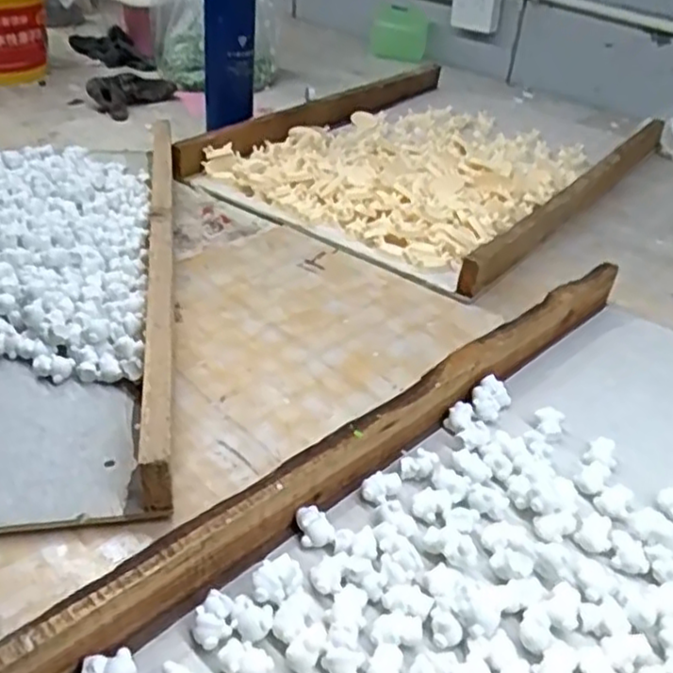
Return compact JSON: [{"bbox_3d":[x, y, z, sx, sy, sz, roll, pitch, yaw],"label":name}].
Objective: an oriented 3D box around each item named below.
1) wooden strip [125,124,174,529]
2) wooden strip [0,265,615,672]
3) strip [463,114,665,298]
[{"bbox_3d":[-0.159,-0.085,0.639,0.024,0.052,0.587,-2,36,-11],"label":"wooden strip"},{"bbox_3d":[0.043,0.061,0.476,0.022,0.048,0.576,33,43,33],"label":"wooden strip"},{"bbox_3d":[0.297,-0.173,0.846,0.020,0.046,0.583,27,40,27],"label":"strip"}]

